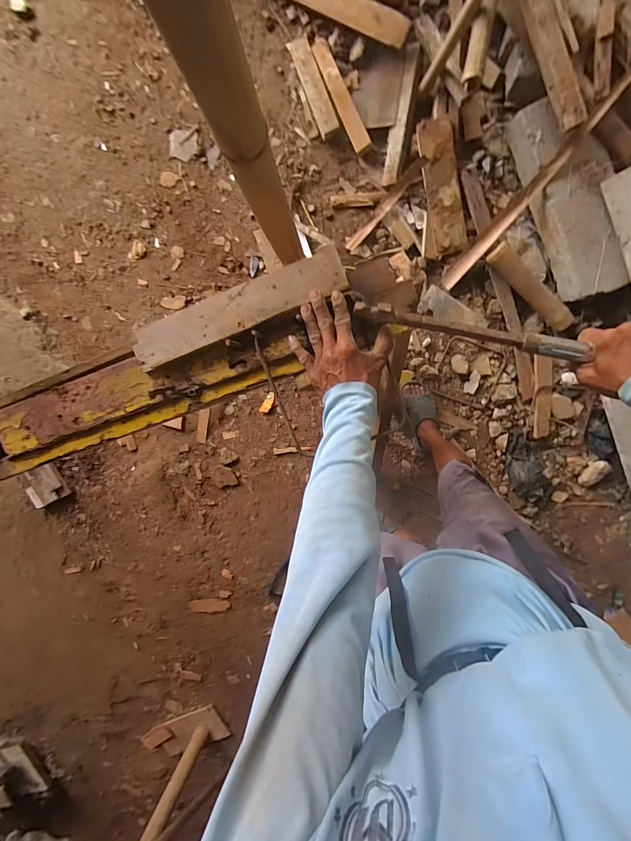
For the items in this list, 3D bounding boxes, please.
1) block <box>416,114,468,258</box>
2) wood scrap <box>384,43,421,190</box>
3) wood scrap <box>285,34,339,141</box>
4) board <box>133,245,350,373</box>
[{"bbox_3d":[0.412,-0.751,1.125,0.105,0.032,0.392,-11,105,16],"label":"block"},{"bbox_3d":[0.273,-0.970,1.117,0.051,0.036,0.394,10,98,5],"label":"wood scrap"},{"bbox_3d":[-0.007,-1.111,1.150,0.071,0.024,0.324,-19,95,37],"label":"wood scrap"},{"bbox_3d":[-0.118,-0.157,0.504,0.328,0.014,0.063,-20,95,9],"label":"board"}]

